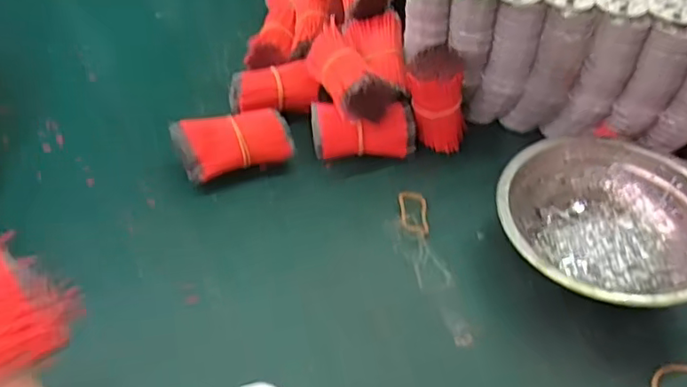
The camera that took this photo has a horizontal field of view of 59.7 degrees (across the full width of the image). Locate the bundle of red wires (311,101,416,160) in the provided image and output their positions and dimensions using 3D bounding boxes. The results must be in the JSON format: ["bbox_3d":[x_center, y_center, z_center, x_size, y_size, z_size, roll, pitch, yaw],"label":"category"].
[{"bbox_3d":[0.014,-0.044,0.420,0.071,0.035,0.027,0,46,-4],"label":"bundle of red wires"}]

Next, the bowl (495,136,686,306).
[{"bbox_3d":[0.155,0.021,0.358,0.124,0.045,0.124,2,46,-2],"label":"bowl"}]

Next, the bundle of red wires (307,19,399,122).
[{"bbox_3d":[0.004,-0.085,0.408,0.039,0.032,0.076,-17,50,-19],"label":"bundle of red wires"}]

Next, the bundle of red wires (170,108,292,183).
[{"bbox_3d":[-0.073,-0.031,0.403,0.073,0.035,0.034,-12,48,-15],"label":"bundle of red wires"}]

